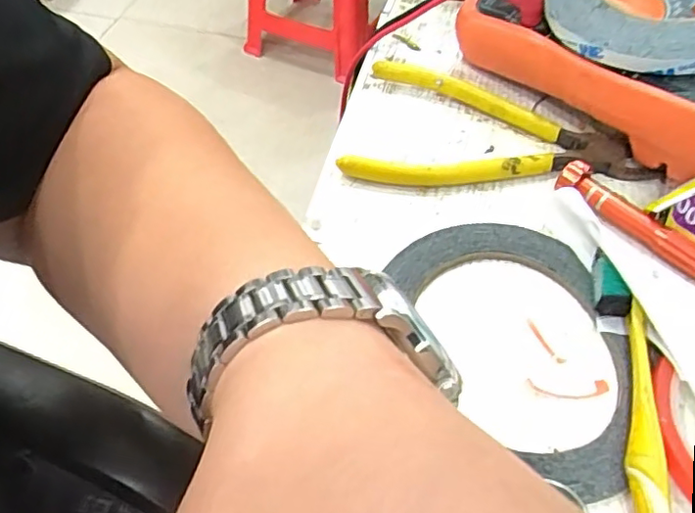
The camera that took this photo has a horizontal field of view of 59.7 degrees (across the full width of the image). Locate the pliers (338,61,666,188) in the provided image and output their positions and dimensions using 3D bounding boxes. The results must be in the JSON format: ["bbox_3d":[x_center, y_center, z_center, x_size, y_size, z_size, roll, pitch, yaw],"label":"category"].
[{"bbox_3d":[0.075,-0.067,0.310,0.146,0.012,0.085,6,50,2],"label":"pliers"}]

